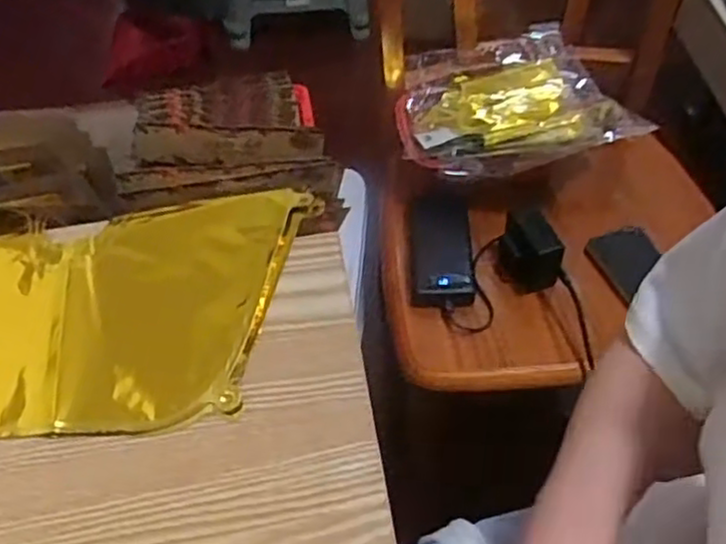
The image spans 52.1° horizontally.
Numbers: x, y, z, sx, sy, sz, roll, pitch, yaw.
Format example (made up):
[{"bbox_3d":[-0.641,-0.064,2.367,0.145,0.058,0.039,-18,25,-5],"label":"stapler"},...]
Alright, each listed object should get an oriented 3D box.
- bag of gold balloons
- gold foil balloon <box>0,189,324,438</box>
[{"bbox_3d":[0.184,-0.216,0.940,0.283,0.062,0.238,-11,46,-4],"label":"bag of gold balloons"},{"bbox_3d":[-0.259,0.023,0.477,0.428,0.012,0.190,-5,54,-2],"label":"gold foil balloon"}]

